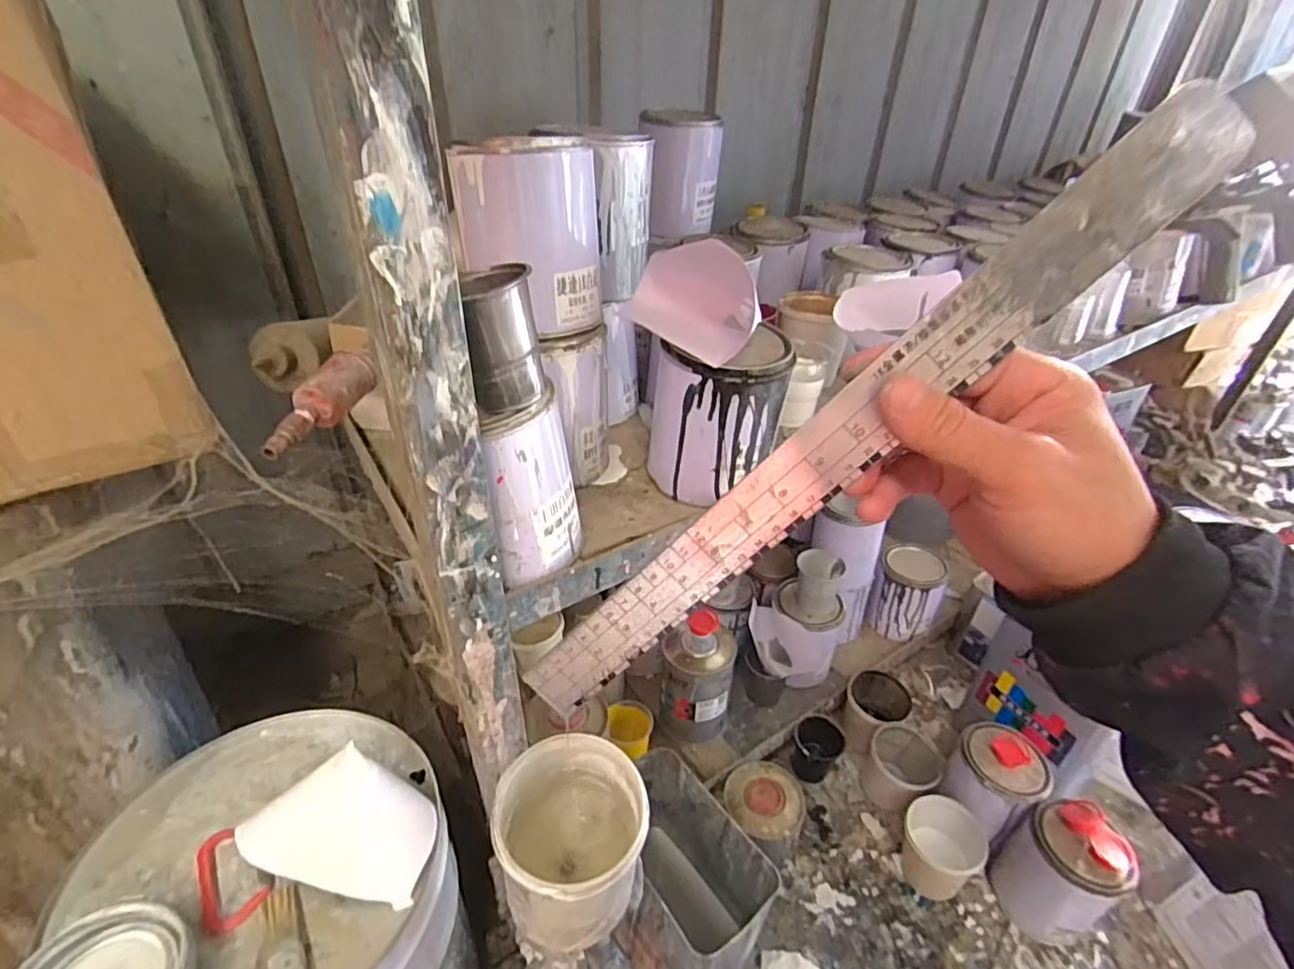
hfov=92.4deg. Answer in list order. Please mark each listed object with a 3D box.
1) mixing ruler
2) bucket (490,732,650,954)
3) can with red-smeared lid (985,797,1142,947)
[{"bbox_3d":[0.067,-0.006,0.255,0.032,0.339,0.004,44,20,-6],"label":"mixing ruler"},{"bbox_3d":[-0.048,0.237,0.409,0.086,0.097,0.093,1,36,-1],"label":"bucket"},{"bbox_3d":[0.491,0.466,0.750,0.098,0.151,0.102,1,36,-1],"label":"can with red-smeared lid"}]

